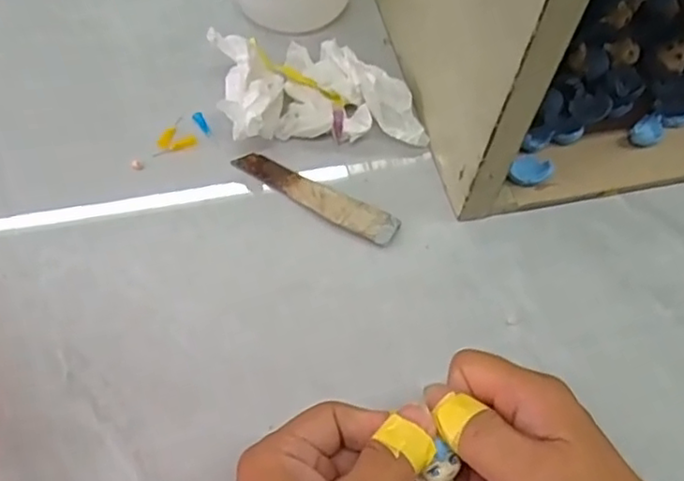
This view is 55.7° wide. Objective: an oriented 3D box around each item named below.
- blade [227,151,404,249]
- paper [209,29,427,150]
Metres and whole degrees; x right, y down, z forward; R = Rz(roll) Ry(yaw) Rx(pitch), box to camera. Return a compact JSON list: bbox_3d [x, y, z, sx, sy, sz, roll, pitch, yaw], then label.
[{"bbox_3d":[-0.018,-0.029,0.425,0.117,0.007,0.025,28,54,16],"label":"blade"},{"bbox_3d":[-0.015,-0.106,0.448,0.133,0.040,0.085,-6,61,-7],"label":"paper"}]

